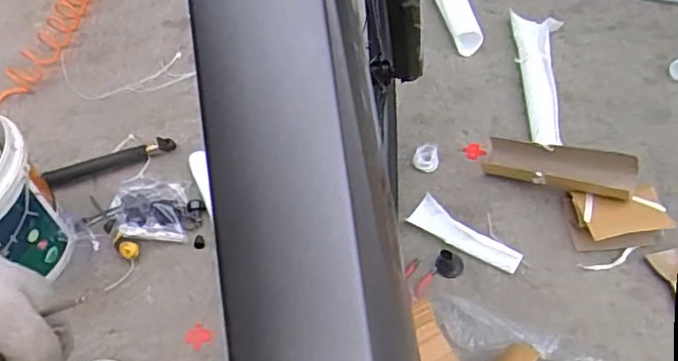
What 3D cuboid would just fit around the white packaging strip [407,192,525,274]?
[{"bbox_3d":[0.214,0.100,1.006,0.193,0.028,0.058,32,61,26],"label":"white packaging strip"}]

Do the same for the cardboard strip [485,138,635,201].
[{"bbox_3d":[0.378,-0.024,1.024,0.254,0.045,0.076,12,53,32],"label":"cardboard strip"}]

